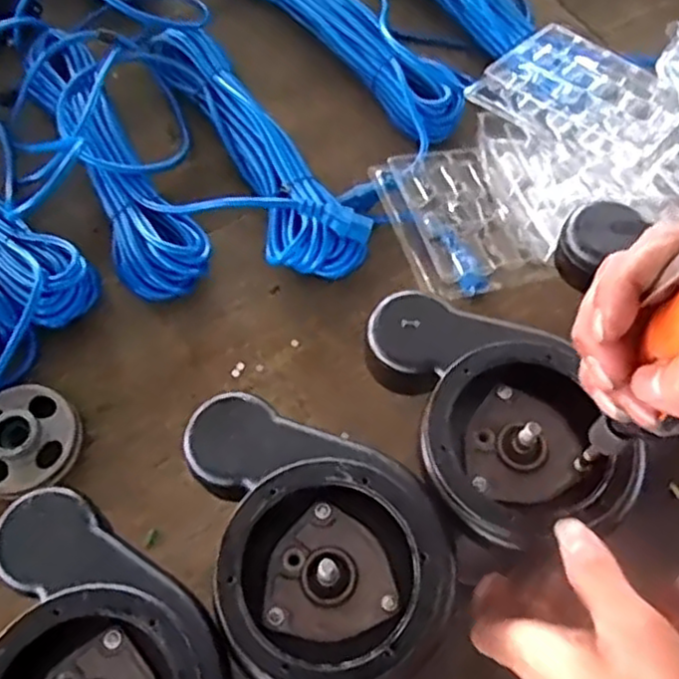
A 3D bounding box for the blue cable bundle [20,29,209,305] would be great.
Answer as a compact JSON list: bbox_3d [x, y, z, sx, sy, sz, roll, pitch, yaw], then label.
[{"bbox_3d":[-0.222,-0.176,0.695,0.093,0.043,0.348,-30,66,-12],"label":"blue cable bundle"}]

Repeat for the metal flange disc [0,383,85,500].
[{"bbox_3d":[-0.248,0.080,0.566,0.088,0.032,0.087,-1,63,2],"label":"metal flange disc"}]

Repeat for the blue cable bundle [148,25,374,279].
[{"bbox_3d":[-0.087,-0.188,0.690,0.094,0.058,0.334,-31,66,-12],"label":"blue cable bundle"}]

